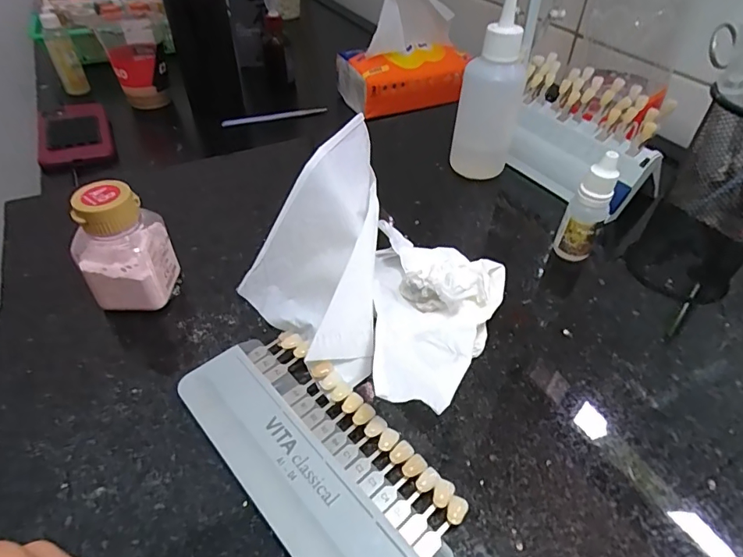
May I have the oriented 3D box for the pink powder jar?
[{"bbox_3d":[-0.142,-0.018,0.270,0.041,0.072,0.040,0,43,-2],"label":"pink powder jar"}]

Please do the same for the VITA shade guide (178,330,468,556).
[{"bbox_3d":[-0.027,0.080,0.217,0.065,0.011,0.146,-32,53,-30],"label":"VITA shade guide"}]

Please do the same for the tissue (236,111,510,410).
[{"bbox_3d":[0.008,-0.010,0.263,0.147,0.076,0.122,34,52,29],"label":"tissue"}]

